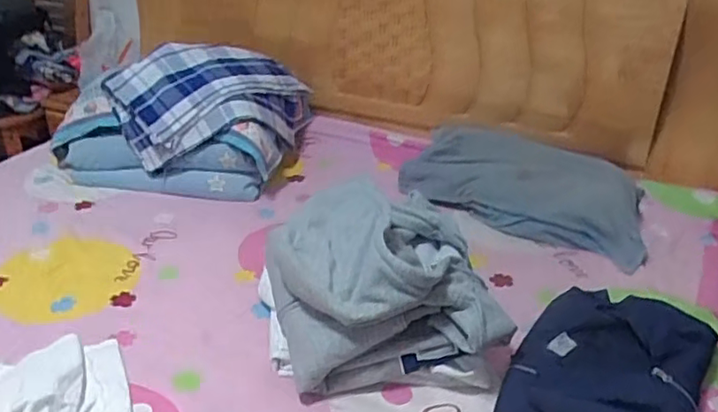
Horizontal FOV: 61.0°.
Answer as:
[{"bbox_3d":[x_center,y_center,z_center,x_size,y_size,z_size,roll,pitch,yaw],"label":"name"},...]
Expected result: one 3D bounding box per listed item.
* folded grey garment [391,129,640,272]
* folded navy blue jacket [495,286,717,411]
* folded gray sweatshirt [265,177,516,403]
[{"bbox_3d":[0.404,-0.047,1.475,0.571,0.067,0.322,19,55,19],"label":"folded grey garment"},{"bbox_3d":[0.383,0.249,0.942,0.261,0.108,0.372,19,30,28],"label":"folded navy blue jacket"},{"bbox_3d":[0.039,0.125,1.037,0.355,0.205,0.338,-1,27,-10],"label":"folded gray sweatshirt"}]

